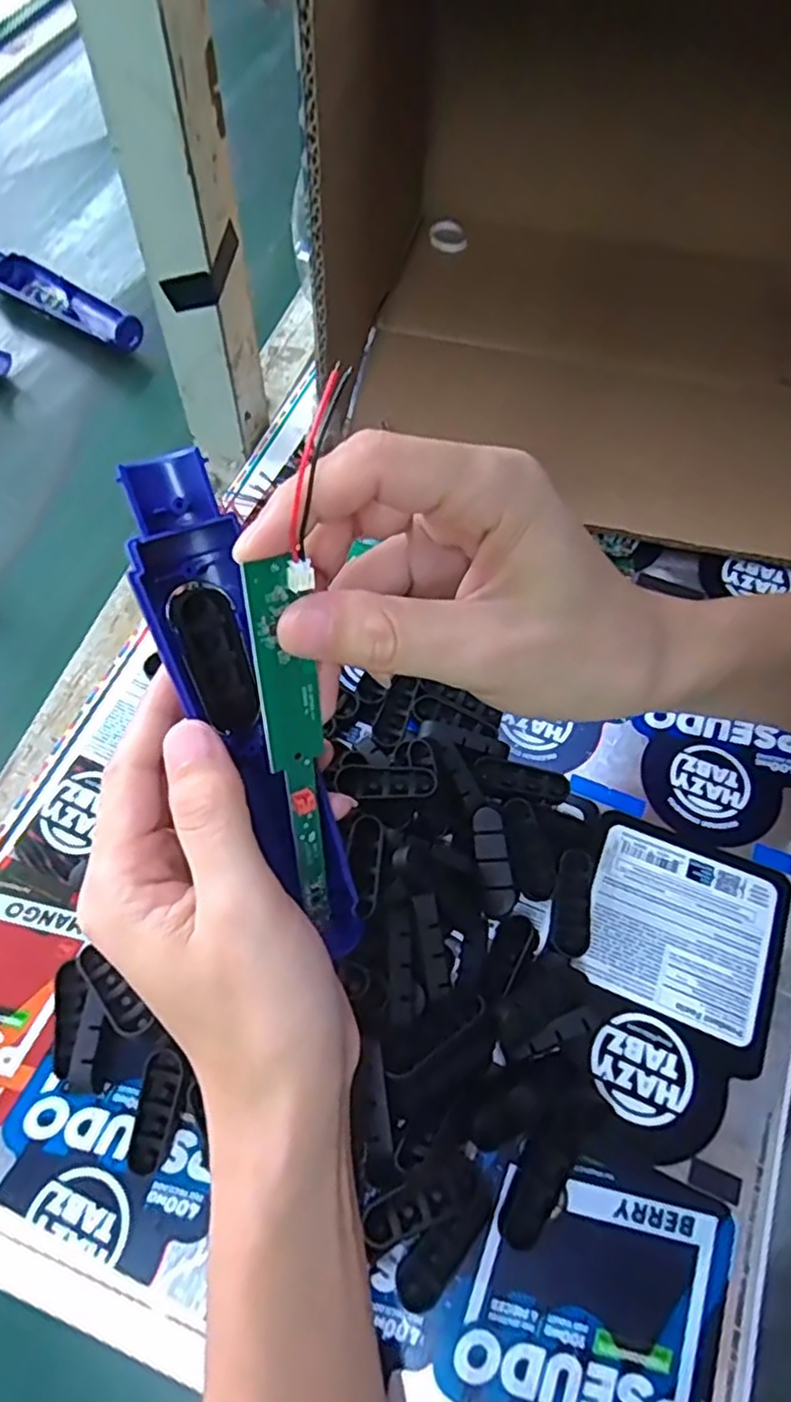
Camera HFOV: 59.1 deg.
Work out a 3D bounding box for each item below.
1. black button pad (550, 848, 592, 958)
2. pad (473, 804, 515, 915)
[{"bbox_3d":[0.083,0.094,0.327,0.017,0.005,0.047,6,79,3],"label":"black button pad"},{"bbox_3d":[0.046,0.075,0.325,0.013,0.010,0.051,-8,88,-5],"label":"pad"}]

